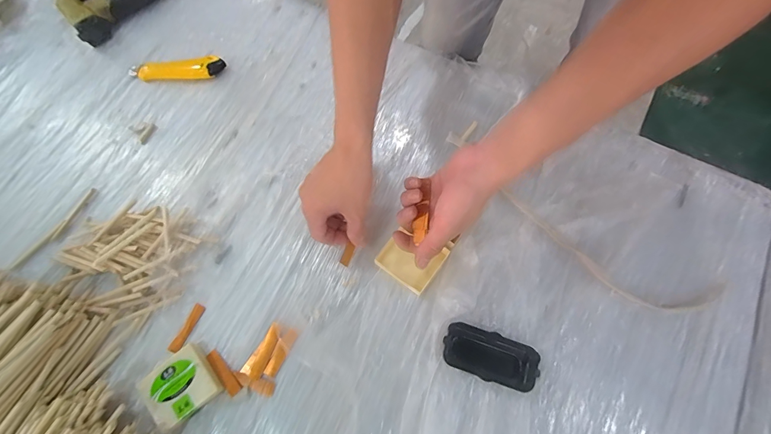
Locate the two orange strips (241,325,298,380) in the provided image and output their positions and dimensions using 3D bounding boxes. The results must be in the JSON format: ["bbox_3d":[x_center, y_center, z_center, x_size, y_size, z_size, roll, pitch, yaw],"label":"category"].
[{"bbox_3d":[-0.150,0.165,0.455,0.024,0.005,0.065,25,71,10],"label":"two orange strips"}]

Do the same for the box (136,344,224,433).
[{"bbox_3d":[-0.243,0.201,0.439,0.075,0.020,0.070,-38,73,-14],"label":"box"}]

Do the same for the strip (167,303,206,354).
[{"bbox_3d":[-0.252,0.142,0.469,0.013,0.005,0.063,23,70,9],"label":"strip"}]

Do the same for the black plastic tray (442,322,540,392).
[{"bbox_3d":[0.125,0.166,0.442,0.109,0.015,0.055,14,69,6],"label":"black plastic tray"}]

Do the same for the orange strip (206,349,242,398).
[{"bbox_3d":[-0.200,0.191,0.452,0.015,0.008,0.062,-43,74,-15],"label":"orange strip"}]

